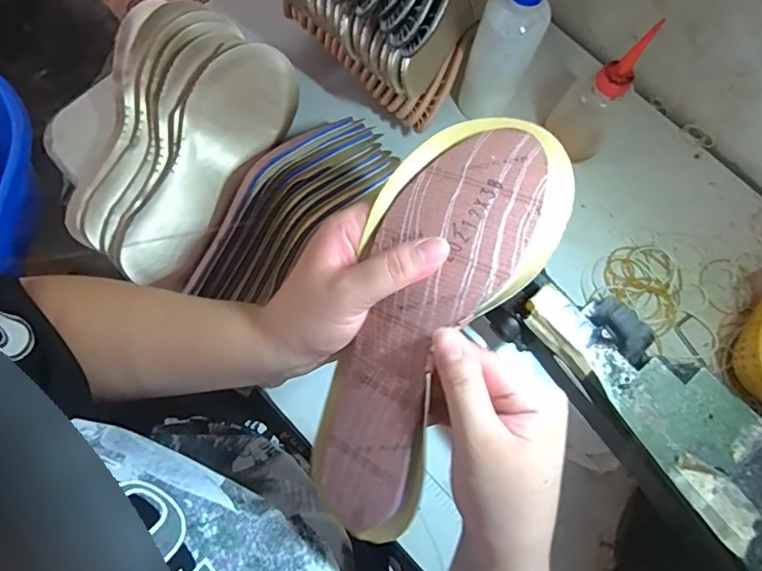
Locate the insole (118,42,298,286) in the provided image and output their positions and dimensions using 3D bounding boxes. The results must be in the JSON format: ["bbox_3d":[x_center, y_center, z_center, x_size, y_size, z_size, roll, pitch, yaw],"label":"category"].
[{"bbox_3d":[-0.176,-0.120,0.486,0.092,0.054,0.257,38,82,-33],"label":"insole"}]

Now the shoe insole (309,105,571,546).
[{"bbox_3d":[0.023,0.019,0.279,0.094,0.042,0.249,24,93,5],"label":"shoe insole"}]

